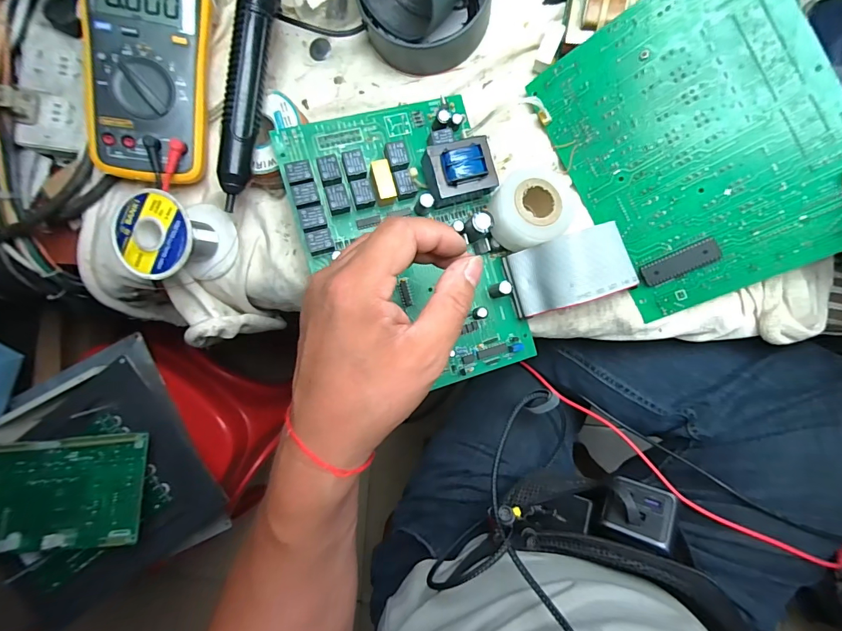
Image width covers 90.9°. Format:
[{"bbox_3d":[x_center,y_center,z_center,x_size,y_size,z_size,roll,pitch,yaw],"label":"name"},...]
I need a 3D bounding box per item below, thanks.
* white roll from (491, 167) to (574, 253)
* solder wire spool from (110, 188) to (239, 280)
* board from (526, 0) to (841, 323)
[{"bbox_3d":[0.086,-0.085,0.323,0.064,0.035,0.059,0,91,3],"label":"white roll"},{"bbox_3d":[-0.196,-0.063,0.337,0.061,0.068,0.064,0,91,3],"label":"solder wire spool"},{"bbox_3d":[0.196,-0.121,0.297,0.157,0.009,0.215,-27,90,31],"label":"board"}]

